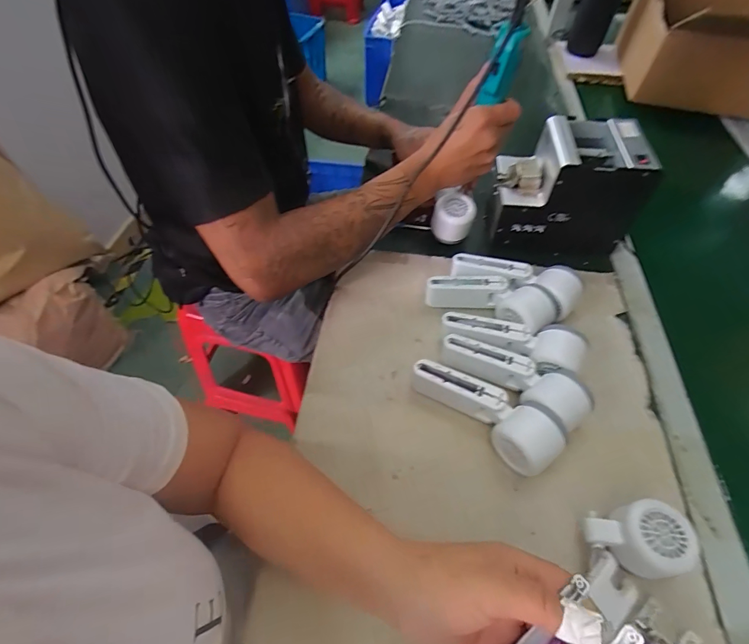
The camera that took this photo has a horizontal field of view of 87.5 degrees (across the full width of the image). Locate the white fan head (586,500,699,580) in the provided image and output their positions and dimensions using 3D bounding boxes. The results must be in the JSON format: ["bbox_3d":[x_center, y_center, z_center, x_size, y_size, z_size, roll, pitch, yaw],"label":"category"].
[{"bbox_3d":[0.234,0.196,0.350,0.076,0.046,0.056,-6,54,-8],"label":"white fan head"}]

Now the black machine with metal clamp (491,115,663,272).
[{"bbox_3d":[0.276,-0.191,0.577,0.186,0.162,0.134,11,54,5],"label":"black machine with metal clamp"}]

